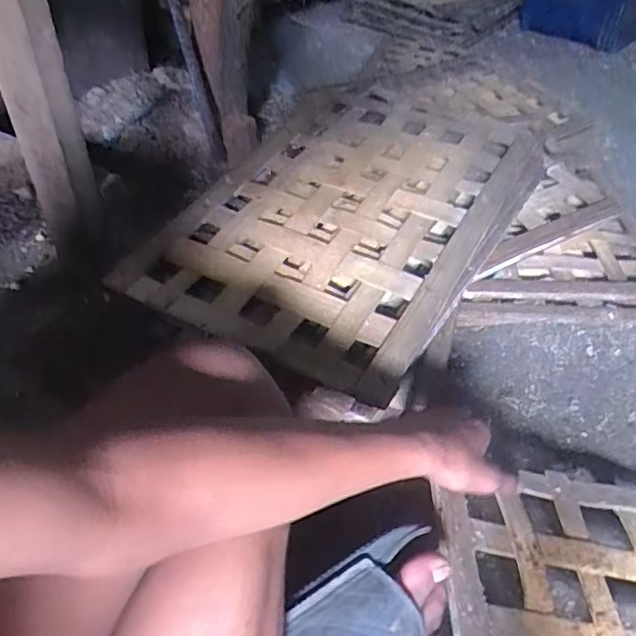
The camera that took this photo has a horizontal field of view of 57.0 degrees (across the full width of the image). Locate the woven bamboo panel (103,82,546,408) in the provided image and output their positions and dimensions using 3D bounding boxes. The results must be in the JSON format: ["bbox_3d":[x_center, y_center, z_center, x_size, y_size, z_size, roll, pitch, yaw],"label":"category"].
[{"bbox_3d":[0.057,-0.153,0.780,0.363,0.039,0.578,24,52,19],"label":"woven bamboo panel"}]

